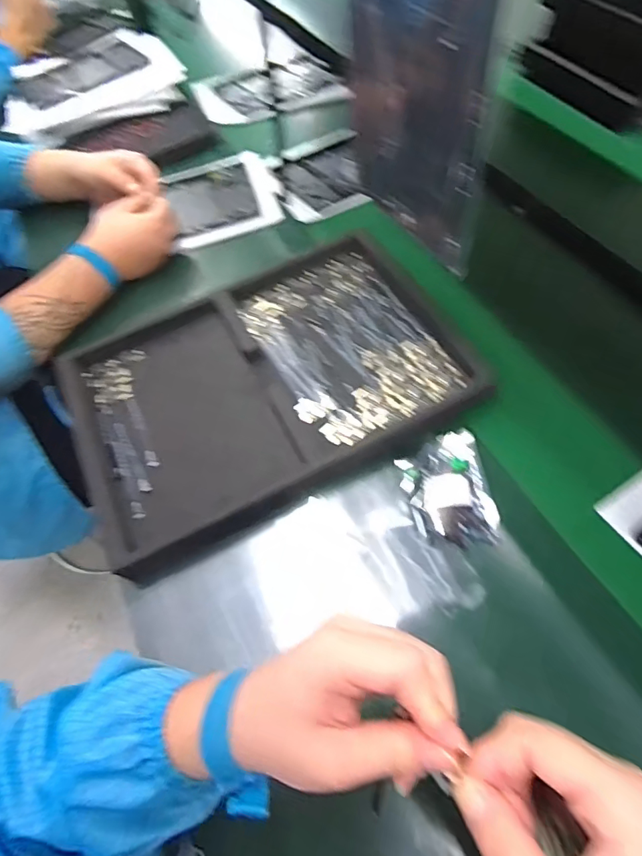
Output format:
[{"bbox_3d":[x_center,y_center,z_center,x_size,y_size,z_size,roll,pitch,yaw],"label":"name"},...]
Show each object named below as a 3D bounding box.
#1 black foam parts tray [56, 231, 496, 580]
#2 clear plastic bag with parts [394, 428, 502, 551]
[{"bbox_3d":[-0.066,-0.063,0.559,0.430,0.038,0.306,-25,60,-12],"label":"black foam parts tray"},{"bbox_3d":[0.126,0.062,0.480,0.083,0.021,0.119,-7,58,-1],"label":"clear plastic bag with parts"}]

